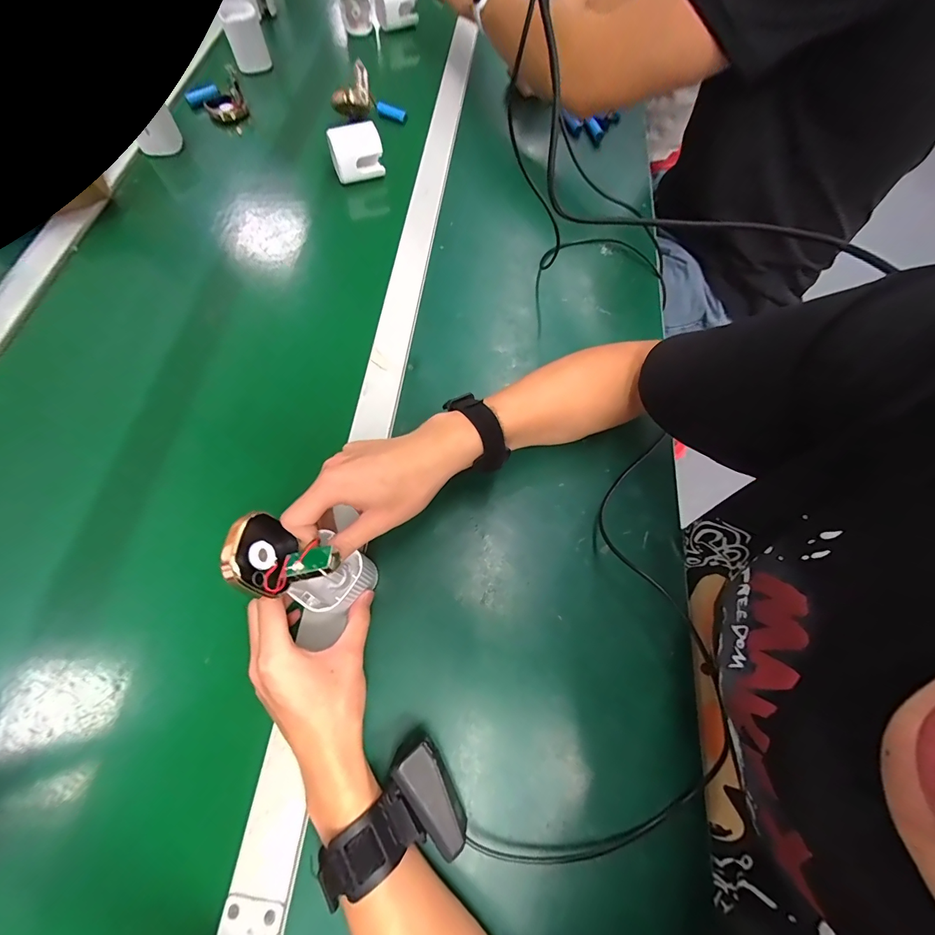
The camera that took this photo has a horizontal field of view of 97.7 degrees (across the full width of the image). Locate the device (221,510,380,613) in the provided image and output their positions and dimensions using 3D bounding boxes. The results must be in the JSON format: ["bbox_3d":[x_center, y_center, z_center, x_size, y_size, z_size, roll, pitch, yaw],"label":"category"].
[{"bbox_3d":[-0.118,0.078,0.306,0.058,0.138,0.054,6,66,21],"label":"device"}]

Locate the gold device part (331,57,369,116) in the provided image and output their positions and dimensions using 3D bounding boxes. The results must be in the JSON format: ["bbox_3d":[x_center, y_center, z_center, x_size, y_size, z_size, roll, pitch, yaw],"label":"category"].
[{"bbox_3d":[-0.175,-0.560,0.611,0.057,0.053,0.049,-7,65,-5],"label":"gold device part"}]

